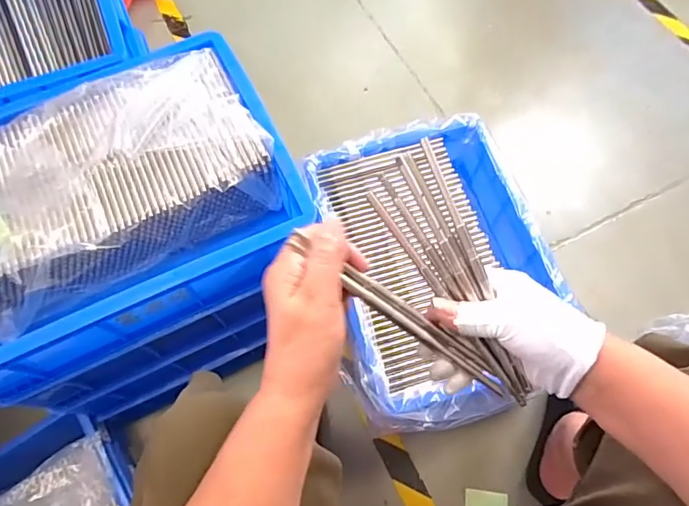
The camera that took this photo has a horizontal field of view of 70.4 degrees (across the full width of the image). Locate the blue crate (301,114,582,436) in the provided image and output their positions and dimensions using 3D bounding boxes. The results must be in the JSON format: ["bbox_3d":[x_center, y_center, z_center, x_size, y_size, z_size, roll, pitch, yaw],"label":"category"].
[{"bbox_3d":[0.145,0.016,0.755,0.338,0.122,0.446,-13,67,-5],"label":"blue crate"}]

